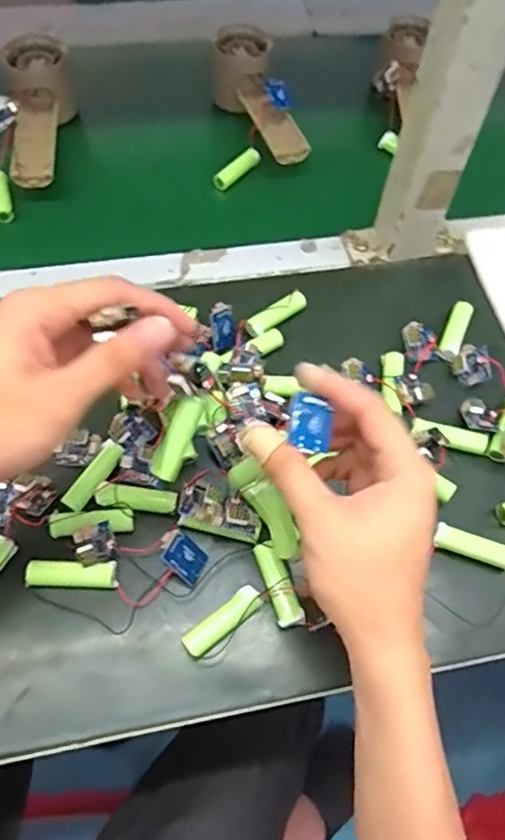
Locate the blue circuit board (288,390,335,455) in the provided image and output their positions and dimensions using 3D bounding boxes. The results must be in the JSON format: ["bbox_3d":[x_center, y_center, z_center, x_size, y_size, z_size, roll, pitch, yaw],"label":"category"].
[{"bbox_3d":[0.030,0.002,0.289,0.023,0.004,0.029,9,85,-18],"label":"blue circuit board"}]

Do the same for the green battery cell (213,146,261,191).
[{"bbox_3d":[-0.015,-0.228,0.526,0.013,0.013,0.055,38,67,15],"label":"green battery cell"}]

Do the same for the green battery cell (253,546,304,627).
[{"bbox_3d":[0.014,0.098,0.343,0.014,0.014,0.050,-17,65,-11],"label":"green battery cell"}]

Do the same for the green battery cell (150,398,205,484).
[{"bbox_3d":[-0.040,0.010,0.310,0.014,0.014,0.048,27,102,13],"label":"green battery cell"}]

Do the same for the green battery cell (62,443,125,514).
[{"bbox_3d":[-0.102,0.036,0.371,0.014,0.012,0.048,28,65,11],"label":"green battery cell"}]

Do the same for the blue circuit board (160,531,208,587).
[{"bbox_3d":[-0.040,0.083,0.347,0.030,0.007,0.023,46,59,-23],"label":"blue circuit board"}]

